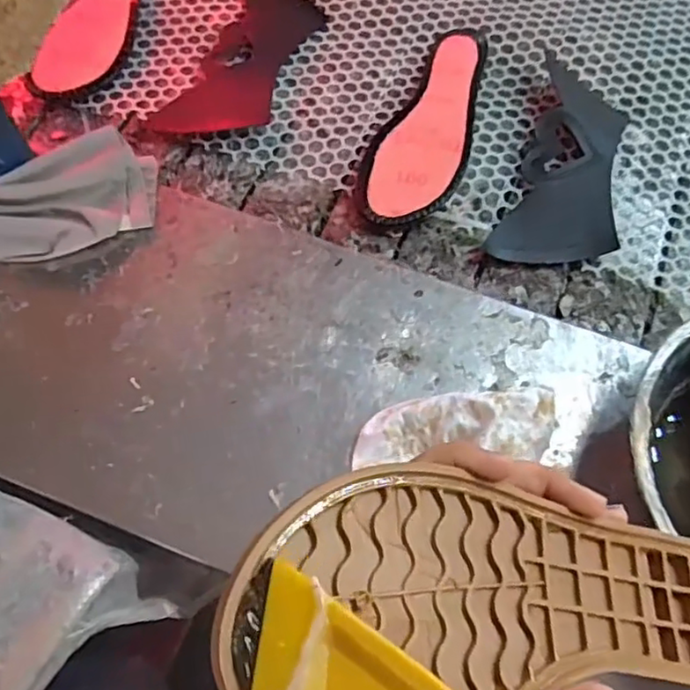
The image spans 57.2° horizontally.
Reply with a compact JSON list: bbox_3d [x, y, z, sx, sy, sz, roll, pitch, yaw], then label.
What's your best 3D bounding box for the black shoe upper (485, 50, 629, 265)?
[{"bbox_3d":[0.189,-0.161,0.526,0.086,0.028,0.217,16,67,5],"label":"black shoe upper"}]

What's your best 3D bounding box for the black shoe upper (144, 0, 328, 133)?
[{"bbox_3d":[-0.087,-0.260,0.573,0.085,0.008,0.199,22,68,7],"label":"black shoe upper"}]

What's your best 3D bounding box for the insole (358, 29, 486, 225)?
[{"bbox_3d":[0.081,-0.194,0.543,0.079,0.019,0.231,26,69,8],"label":"insole"}]

